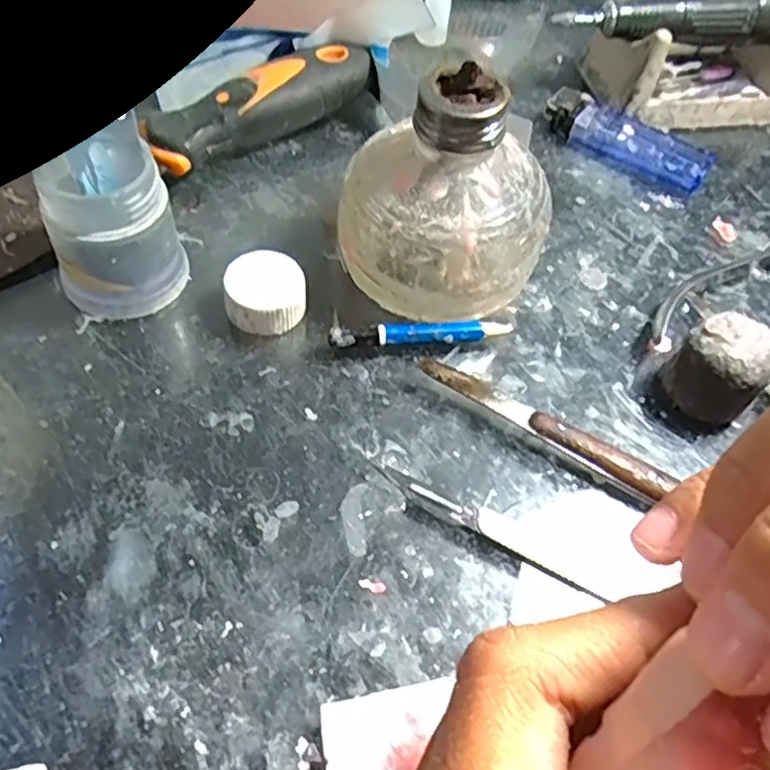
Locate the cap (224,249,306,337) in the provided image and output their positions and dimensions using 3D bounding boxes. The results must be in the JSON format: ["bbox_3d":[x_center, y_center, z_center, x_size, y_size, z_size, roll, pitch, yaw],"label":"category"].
[{"bbox_3d":[-0.043,-0.033,0.243,0.027,0.017,0.027,3,55,-4],"label":"cap"}]

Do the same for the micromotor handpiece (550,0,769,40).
[{"bbox_3d":[0.166,-0.178,0.323,0.166,0.022,0.021,-4,56,-10],"label":"micromotor handpiece"}]

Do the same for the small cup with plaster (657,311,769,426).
[{"bbox_3d":[0.115,-0.005,0.231,0.023,0.033,0.028,-31,63,-24],"label":"small cup with plaster"}]

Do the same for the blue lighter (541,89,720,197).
[{"bbox_3d":[0.115,-0.116,0.319,0.079,0.015,0.024,34,59,17],"label":"blue lighter"}]

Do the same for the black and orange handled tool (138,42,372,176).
[{"bbox_3d":[-0.053,-0.121,0.296,0.106,0.030,0.027,-34,64,-25],"label":"black and orange handled tool"}]

